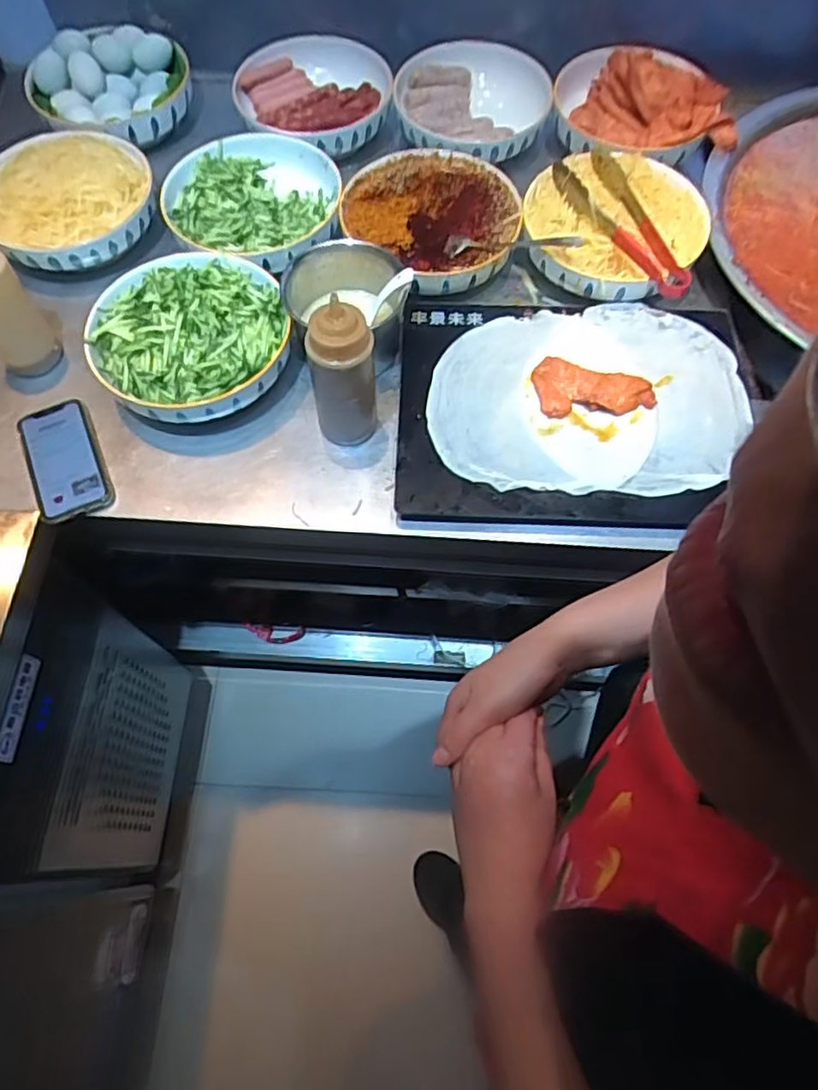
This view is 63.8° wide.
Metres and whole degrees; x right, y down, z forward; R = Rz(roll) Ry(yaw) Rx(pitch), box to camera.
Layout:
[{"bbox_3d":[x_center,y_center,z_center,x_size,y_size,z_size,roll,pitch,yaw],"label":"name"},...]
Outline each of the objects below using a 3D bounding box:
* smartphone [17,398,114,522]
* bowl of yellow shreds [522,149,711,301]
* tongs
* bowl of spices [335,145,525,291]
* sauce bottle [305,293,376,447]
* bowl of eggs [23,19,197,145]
[{"bbox_3d":[-0.389,-0.097,0.741,0.080,0.014,0.156,-23,63,-13],"label":"smartphone"},{"bbox_3d":[0.263,-0.411,0.840,0.224,0.061,0.216,0,60,-1],"label":"bowl of yellow shreds"},{"bbox_3d":[0.265,-0.398,0.820,0.085,0.040,0.229,-19,62,-11],"label":"tongs"},{"bbox_3d":[0.035,-0.426,0.866,0.216,0.052,0.220,0,60,-1],"label":"bowl of spices"},{"bbox_3d":[-0.068,-0.173,0.692,0.067,0.169,0.055,-7,61,-5],"label":"sauce bottle"},{"bbox_3d":[-0.437,-0.656,0.957,0.201,0.093,0.184,0,60,-1],"label":"bowl of eggs"}]

